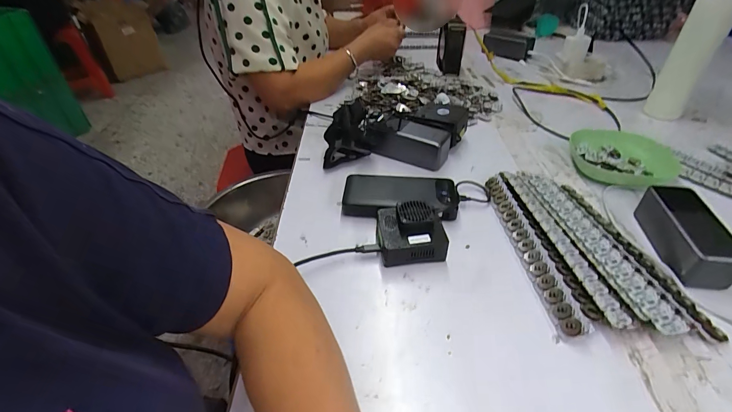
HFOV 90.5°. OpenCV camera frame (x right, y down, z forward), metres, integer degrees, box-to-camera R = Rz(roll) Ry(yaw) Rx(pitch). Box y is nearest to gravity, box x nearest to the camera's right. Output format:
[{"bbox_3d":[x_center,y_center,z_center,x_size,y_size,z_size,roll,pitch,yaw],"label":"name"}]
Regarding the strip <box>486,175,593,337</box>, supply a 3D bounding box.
[{"bbox_3d":[0.197,0.043,0.451,0.025,0.017,0.252,-4,40,-3],"label":"strip"}]

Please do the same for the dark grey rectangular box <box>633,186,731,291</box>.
[{"bbox_3d":[0.387,0.031,0.441,0.052,0.054,0.134,5,40,8],"label":"dark grey rectangular box"}]

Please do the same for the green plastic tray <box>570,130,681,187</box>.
[{"bbox_3d":[0.411,-0.080,0.588,0.149,0.030,0.141,27,48,30],"label":"green plastic tray"}]

